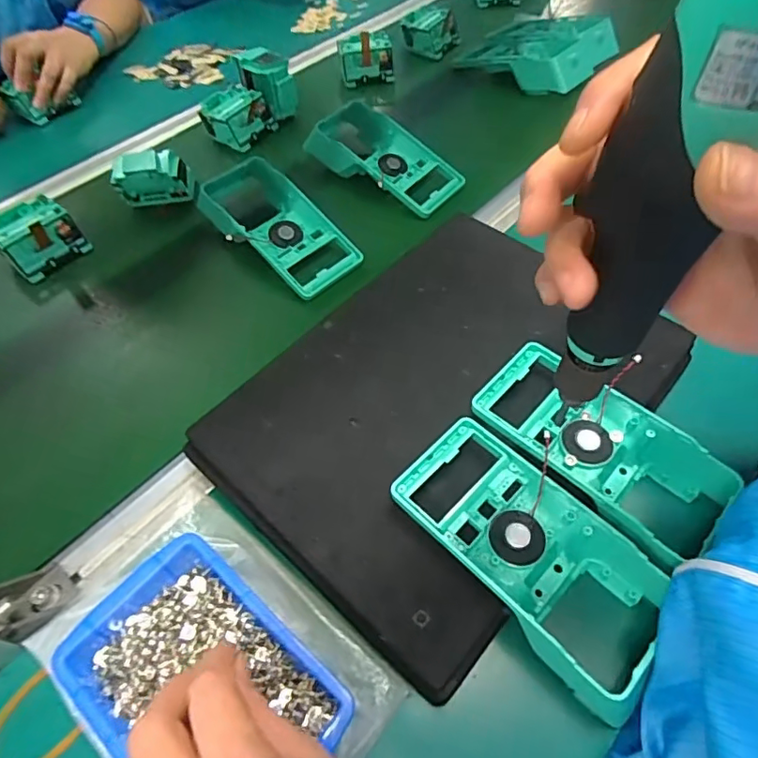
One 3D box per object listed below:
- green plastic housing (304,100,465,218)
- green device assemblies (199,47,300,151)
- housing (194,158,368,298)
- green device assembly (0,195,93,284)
[{"bbox_3d":[-0.002,-0.258,0.610,0.199,0.055,0.095,30,61,21],"label":"green plastic housing"},{"bbox_3d":[-0.168,-0.366,0.679,0.077,0.070,0.129,36,63,24],"label":"green device assemblies"},{"bbox_3d":[-0.115,-0.167,0.550,0.204,0.053,0.083,38,64,25],"label":"housing"},{"bbox_3d":[-0.360,-0.151,0.553,0.078,0.038,0.076,-36,61,-21],"label":"green device assembly"}]

